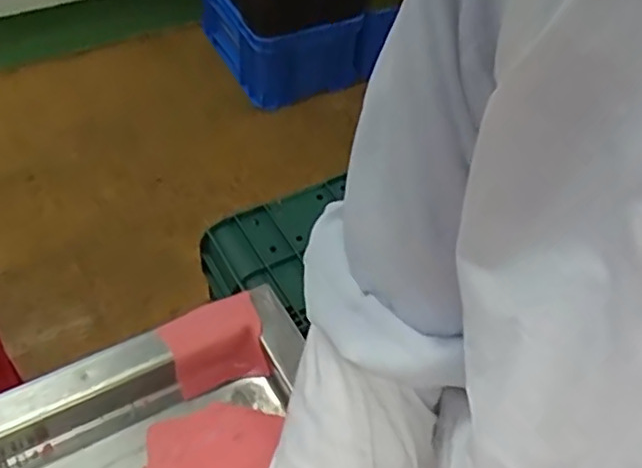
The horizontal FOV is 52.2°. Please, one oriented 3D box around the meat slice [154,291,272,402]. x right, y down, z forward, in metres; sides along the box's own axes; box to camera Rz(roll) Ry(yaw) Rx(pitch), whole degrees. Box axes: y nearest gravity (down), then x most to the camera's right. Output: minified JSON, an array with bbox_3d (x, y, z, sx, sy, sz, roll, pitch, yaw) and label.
[{"bbox_3d":[-0.095,0.099,0.582,0.081,0.048,0.059,-13,52,-15],"label":"meat slice"}]

